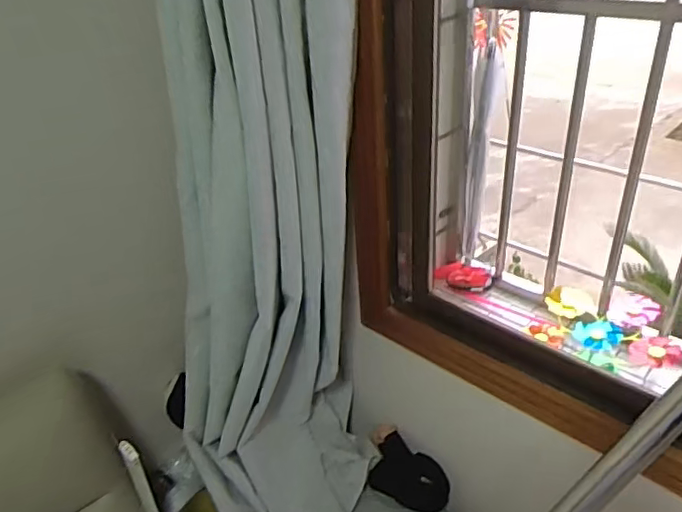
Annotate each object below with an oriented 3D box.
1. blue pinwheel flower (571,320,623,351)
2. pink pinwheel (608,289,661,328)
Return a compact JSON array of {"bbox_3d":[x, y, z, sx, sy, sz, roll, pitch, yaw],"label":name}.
[{"bbox_3d":[0.539,0.167,1.191,0.090,0.018,0.068,-3,51,21],"label":"blue pinwheel flower"},{"bbox_3d":[0.627,0.115,1.209,0.099,0.016,0.080,8,63,12],"label":"pink pinwheel"}]

